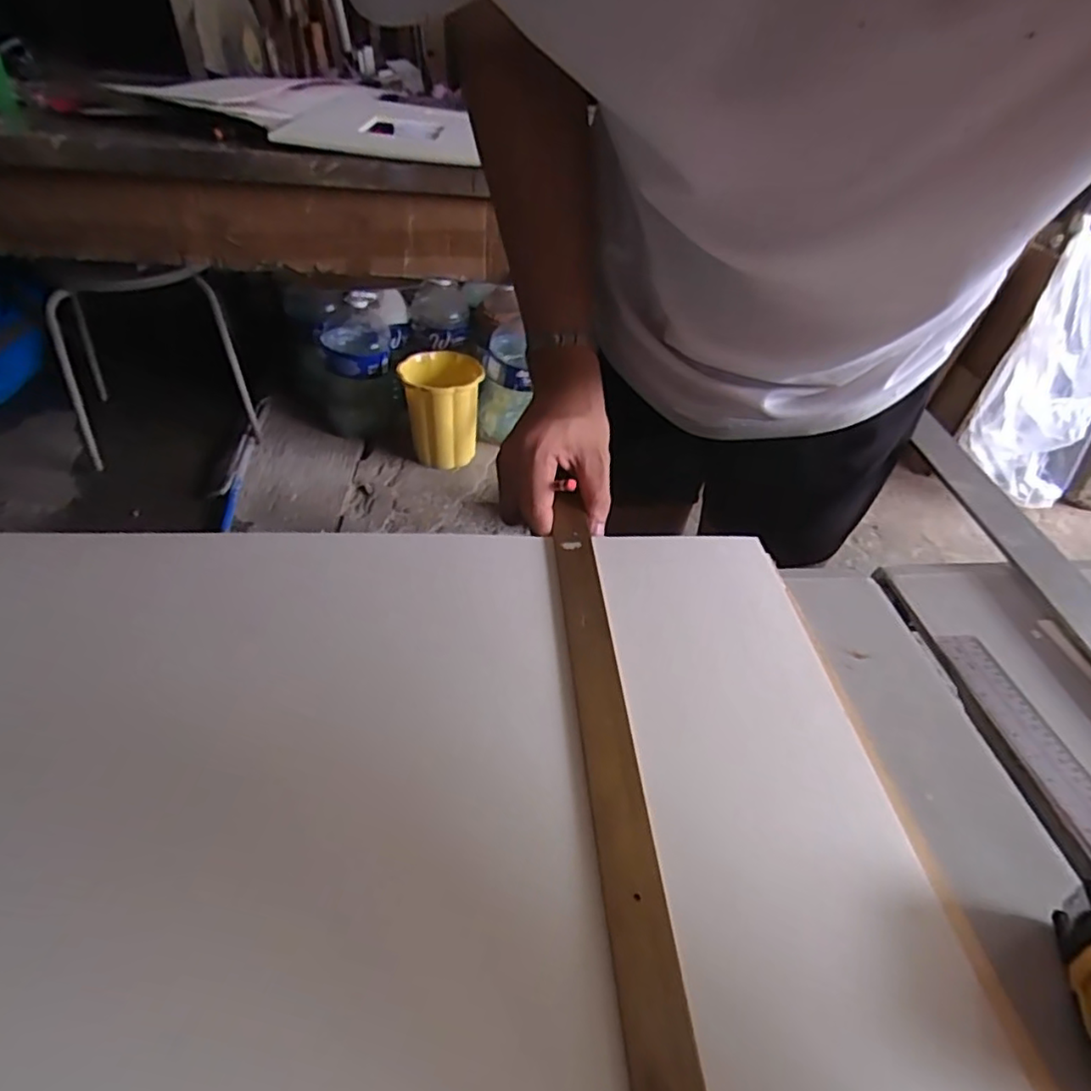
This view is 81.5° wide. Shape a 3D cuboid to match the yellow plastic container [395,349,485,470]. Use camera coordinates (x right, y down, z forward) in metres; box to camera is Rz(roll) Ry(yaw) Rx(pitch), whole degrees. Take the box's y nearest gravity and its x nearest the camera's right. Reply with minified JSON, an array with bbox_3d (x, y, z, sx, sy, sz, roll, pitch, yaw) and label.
[{"bbox_3d":[-0.280,-0.365,1.706,0.209,0.259,0.203,-4,42,-9],"label":"yellow plastic container"}]

